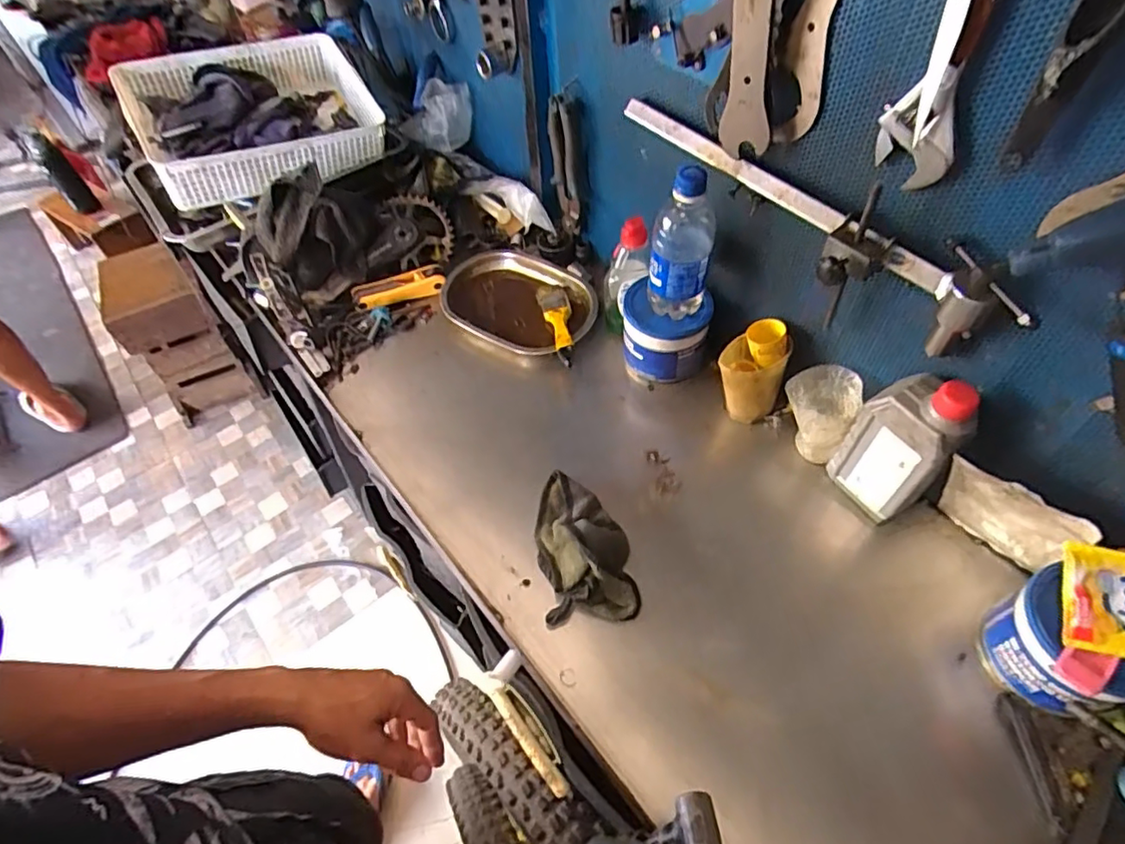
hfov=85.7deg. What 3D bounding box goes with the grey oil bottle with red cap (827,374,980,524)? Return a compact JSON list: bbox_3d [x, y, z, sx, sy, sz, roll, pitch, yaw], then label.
[{"bbox_3d":[0.320,0.028,0.586,0.050,0.200,0.087,-31,56,-18],"label":"grey oil bottle with red cap"}]

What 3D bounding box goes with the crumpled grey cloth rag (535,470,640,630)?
[{"bbox_3d":[0.019,0.115,0.617,0.093,0.045,0.171,-7,52,-2],"label":"crumpled grey cloth rag"}]

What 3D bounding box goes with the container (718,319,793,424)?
[{"bbox_3d":[0.214,-0.058,0.688,0.069,0.106,0.064,16,55,16],"label":"container"}]

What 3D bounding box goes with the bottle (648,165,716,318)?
[{"bbox_3d":[0.125,-0.183,0.636,0.062,0.164,0.053,6,53,9],"label":"bottle"}]

